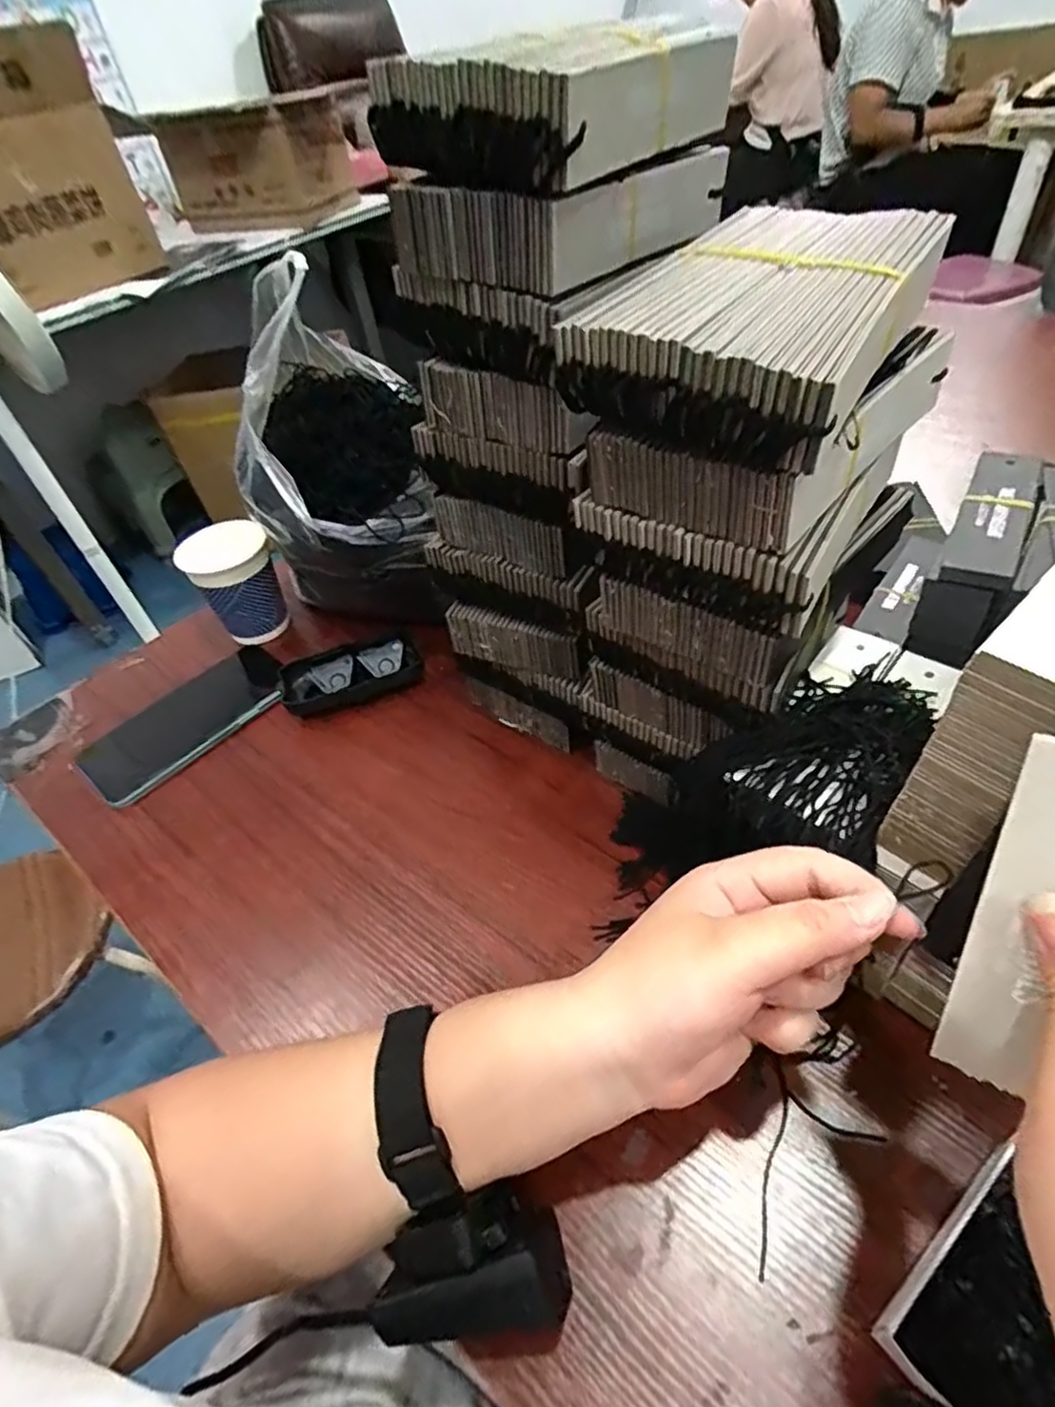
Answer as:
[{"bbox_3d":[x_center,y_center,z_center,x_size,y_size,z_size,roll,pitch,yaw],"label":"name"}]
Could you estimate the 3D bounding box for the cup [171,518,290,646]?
[{"bbox_3d":[-0.245,-0.099,0.573,0.066,0.091,0.064,-4,47,4],"label":"cup"}]

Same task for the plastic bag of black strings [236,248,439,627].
[{"bbox_3d":[-0.154,-0.180,0.534,0.126,0.229,0.199,-18,48,-9],"label":"plastic bag of black strings"}]

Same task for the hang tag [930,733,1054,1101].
[{"bbox_3d":[0.143,0.066,0.187,0.031,0.121,0.007,17,35,34],"label":"hang tag"}]

